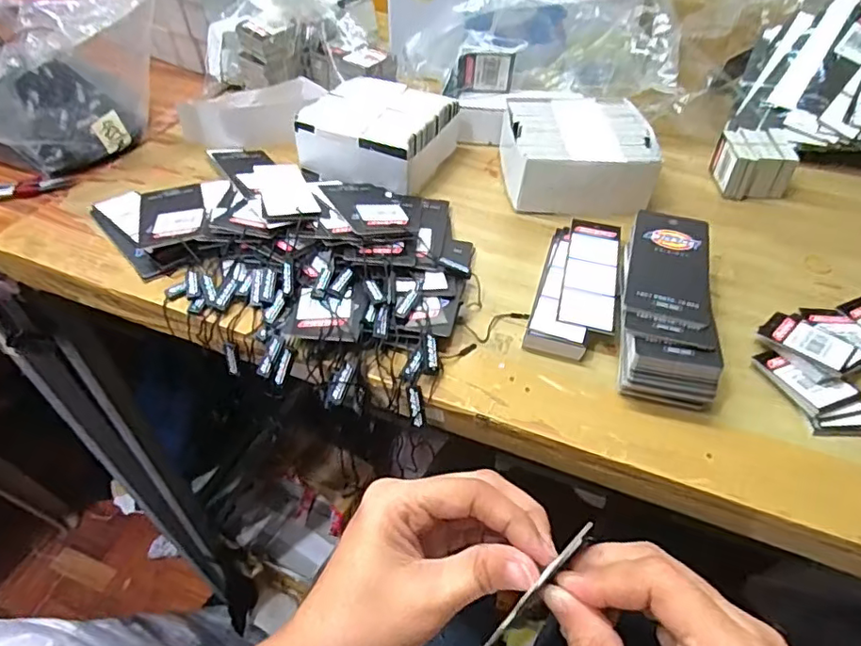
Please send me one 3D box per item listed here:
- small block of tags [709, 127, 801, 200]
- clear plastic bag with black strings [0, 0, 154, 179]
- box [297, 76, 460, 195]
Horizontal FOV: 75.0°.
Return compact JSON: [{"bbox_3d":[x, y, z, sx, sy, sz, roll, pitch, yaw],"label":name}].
[{"bbox_3d":[0.287,-0.142,0.497,0.054,0.041,0.047,0,47,0],"label":"small block of tags"},{"bbox_3d":[-0.327,-0.200,0.480,0.102,0.128,0.165,32,54,27],"label":"clear plastic bag with black strings"},{"bbox_3d":[-0.045,-0.174,0.513,0.116,0.048,0.116,20,50,18],"label":"box"}]

